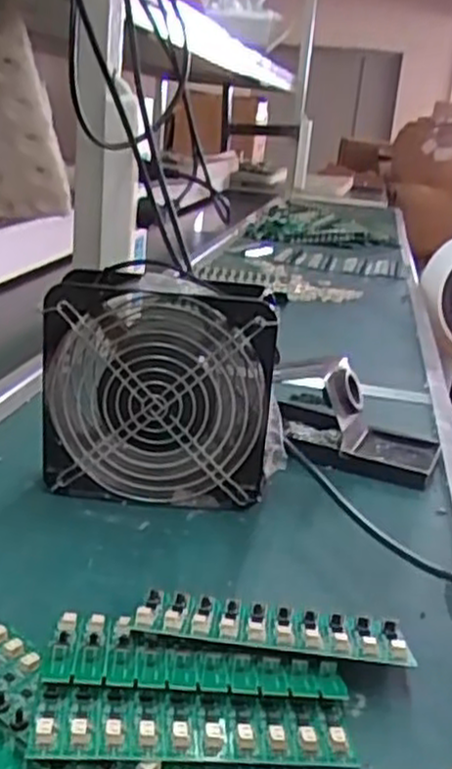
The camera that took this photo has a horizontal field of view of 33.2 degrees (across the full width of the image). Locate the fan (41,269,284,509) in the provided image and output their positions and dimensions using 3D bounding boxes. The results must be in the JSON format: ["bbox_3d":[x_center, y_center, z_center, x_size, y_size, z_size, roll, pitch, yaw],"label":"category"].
[{"bbox_3d":[-0.046,0.002,0.530,0.151,0.161,0.054,6,20,-1],"label":"fan"}]

